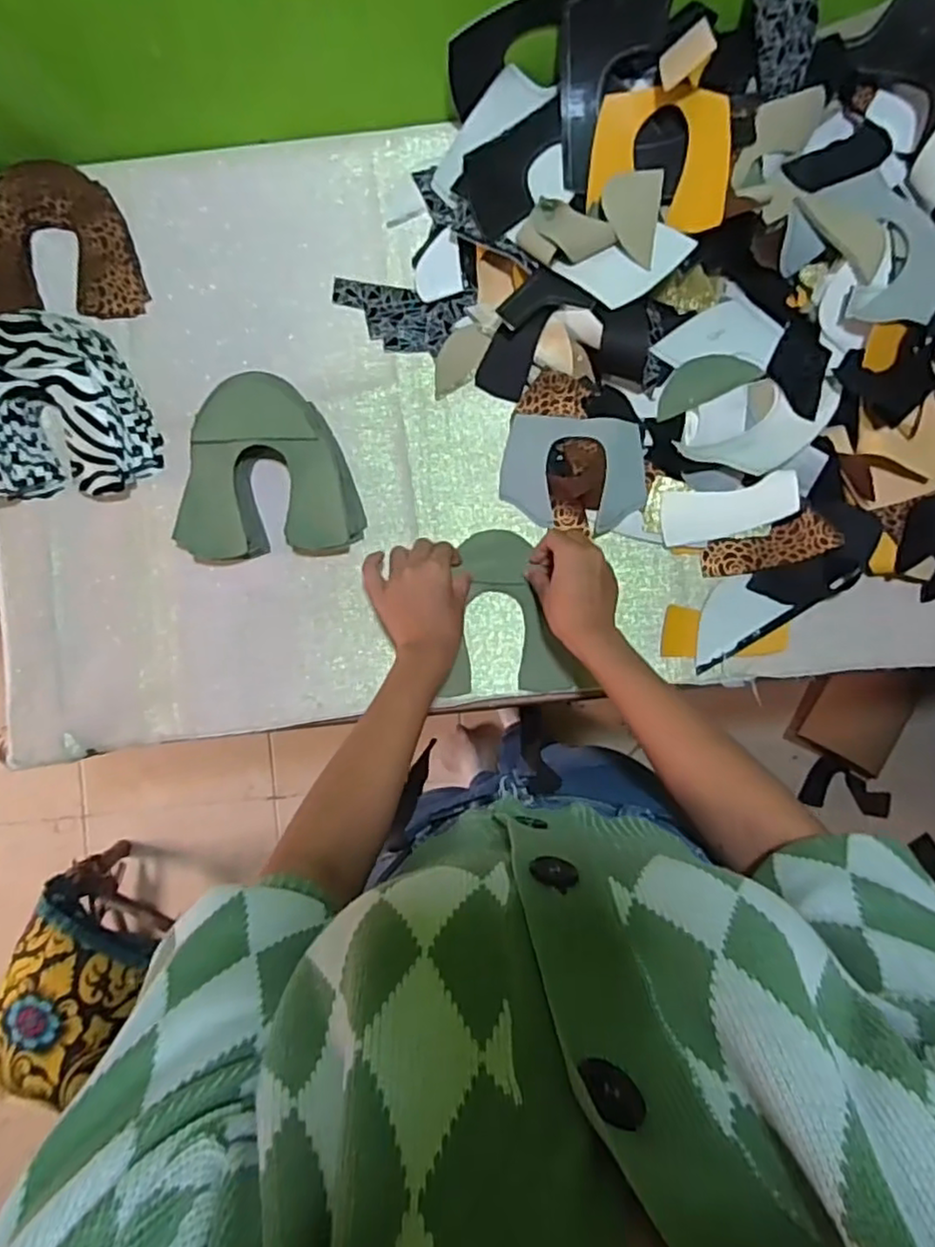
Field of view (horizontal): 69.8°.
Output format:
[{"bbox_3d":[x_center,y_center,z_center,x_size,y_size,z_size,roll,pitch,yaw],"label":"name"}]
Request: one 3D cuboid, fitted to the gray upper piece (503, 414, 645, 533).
[{"bbox_3d":[0.106,-0.149,0.666,0.139,0.019,0.109,4,87,2],"label":"gray upper piece"}]

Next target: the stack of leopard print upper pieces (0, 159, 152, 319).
[{"bbox_3d":[-0.422,-0.383,0.680,0.154,0.019,0.156,-15,96,-9],"label":"stack of leopard print upper pieces"}]

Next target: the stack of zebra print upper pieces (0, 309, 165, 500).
[{"bbox_3d":[-0.411,-0.216,0.658,0.178,0.079,0.177,-5,87,1],"label":"stack of zebra print upper pieces"}]

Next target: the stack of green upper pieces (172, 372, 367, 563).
[{"bbox_3d":[-0.202,-0.150,0.658,0.178,0.061,0.170,-6,87,1],"label":"stack of green upper pieces"}]

